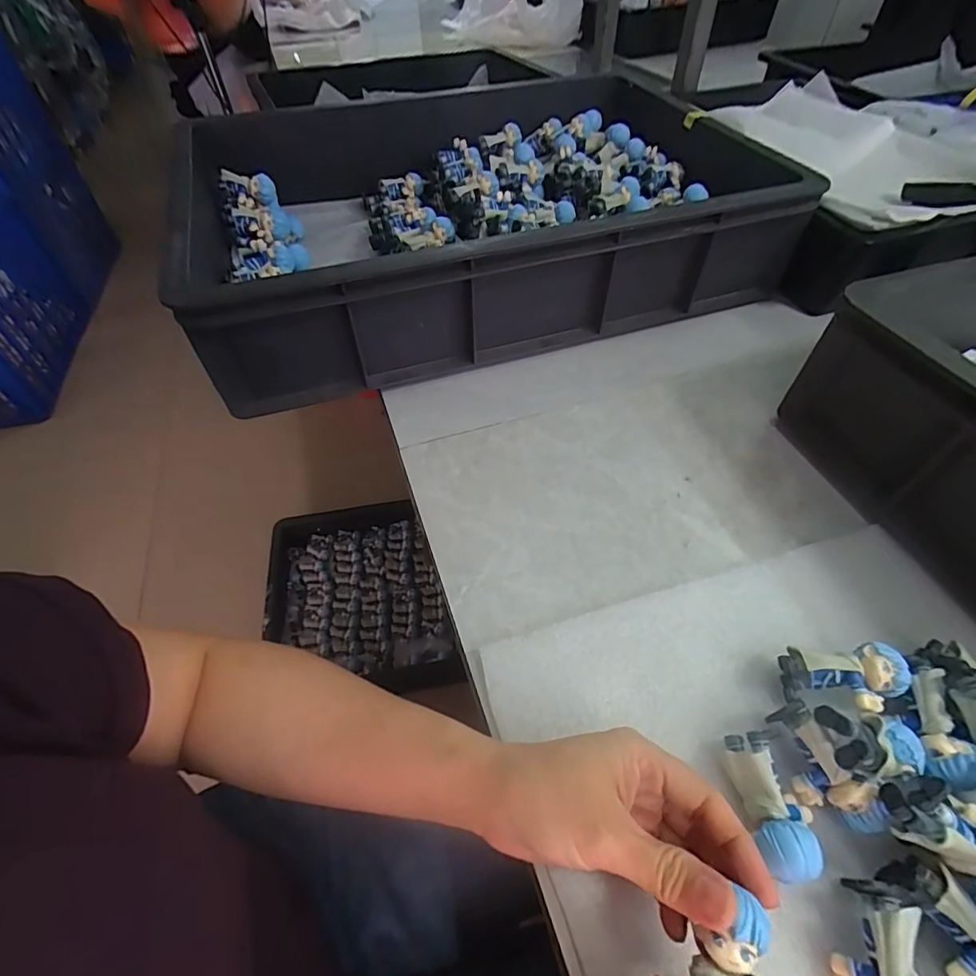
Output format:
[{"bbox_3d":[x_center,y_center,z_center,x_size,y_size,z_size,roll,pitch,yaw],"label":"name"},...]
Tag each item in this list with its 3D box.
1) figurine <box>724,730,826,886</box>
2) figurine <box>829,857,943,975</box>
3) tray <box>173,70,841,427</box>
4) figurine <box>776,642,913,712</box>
[{"bbox_3d":[0.144,0.158,0.248,0.033,0.027,0.062,-6,52,-3],"label":"figurine"},{"bbox_3d":[0.172,0.201,0.212,0.032,0.032,0.075,17,54,15],"label":"figurine"},{"bbox_3d":[-0.023,-0.312,0.548,0.567,0.124,0.370,-18,53,-12],"label":"tray"},{"bbox_3d":[0.199,0.105,0.274,0.061,0.020,0.033,-9,49,20],"label":"figurine"}]

